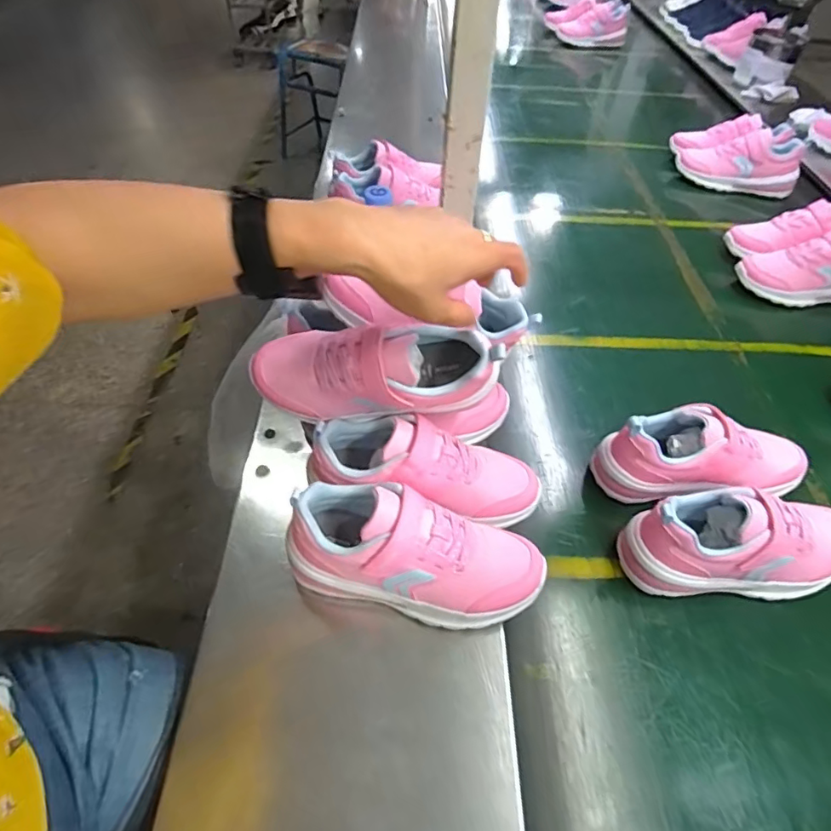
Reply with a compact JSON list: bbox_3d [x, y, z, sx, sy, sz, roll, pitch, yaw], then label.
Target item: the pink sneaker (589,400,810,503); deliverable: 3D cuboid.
[{"bbox_3d":[0.323,0.046,0.587,0.230,0.113,0.076,0,51,-3],"label":"pink sneaker"}]

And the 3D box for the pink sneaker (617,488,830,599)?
[{"bbox_3d":[0.325,0.122,0.508,0.229,0.112,0.076,1,51,-2],"label":"pink sneaker"}]

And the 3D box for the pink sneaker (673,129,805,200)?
[{"bbox_3d":[0.673,-0.523,1.086,0.229,0.102,0.079,13,51,6],"label":"pink sneaker"}]

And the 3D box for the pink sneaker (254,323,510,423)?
[{"bbox_3d":[-0.039,-0.038,0.492,0.227,0.105,0.075,-3,50,6],"label":"pink sneaker"}]

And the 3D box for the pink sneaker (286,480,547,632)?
[{"bbox_3d":[0.001,0.119,0.458,0.222,0.091,0.085,10,51,5],"label":"pink sneaker"}]

